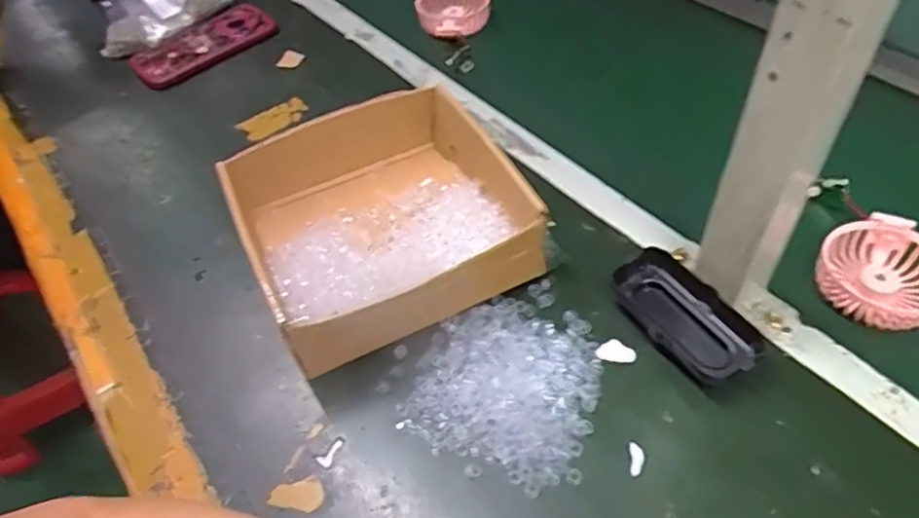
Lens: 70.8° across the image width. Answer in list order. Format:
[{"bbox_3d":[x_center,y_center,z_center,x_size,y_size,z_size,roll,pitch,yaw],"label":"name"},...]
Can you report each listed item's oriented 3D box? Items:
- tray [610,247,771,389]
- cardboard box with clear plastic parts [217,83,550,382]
[{"bbox_3d":[0.163,0.041,0.460,0.063,0.029,0.108,-23,51,-14],"label":"tray"},{"bbox_3d":[-0.055,-0.039,0.521,0.221,0.056,0.206,-22,51,-13],"label":"cardboard box with clear plastic parts"}]

